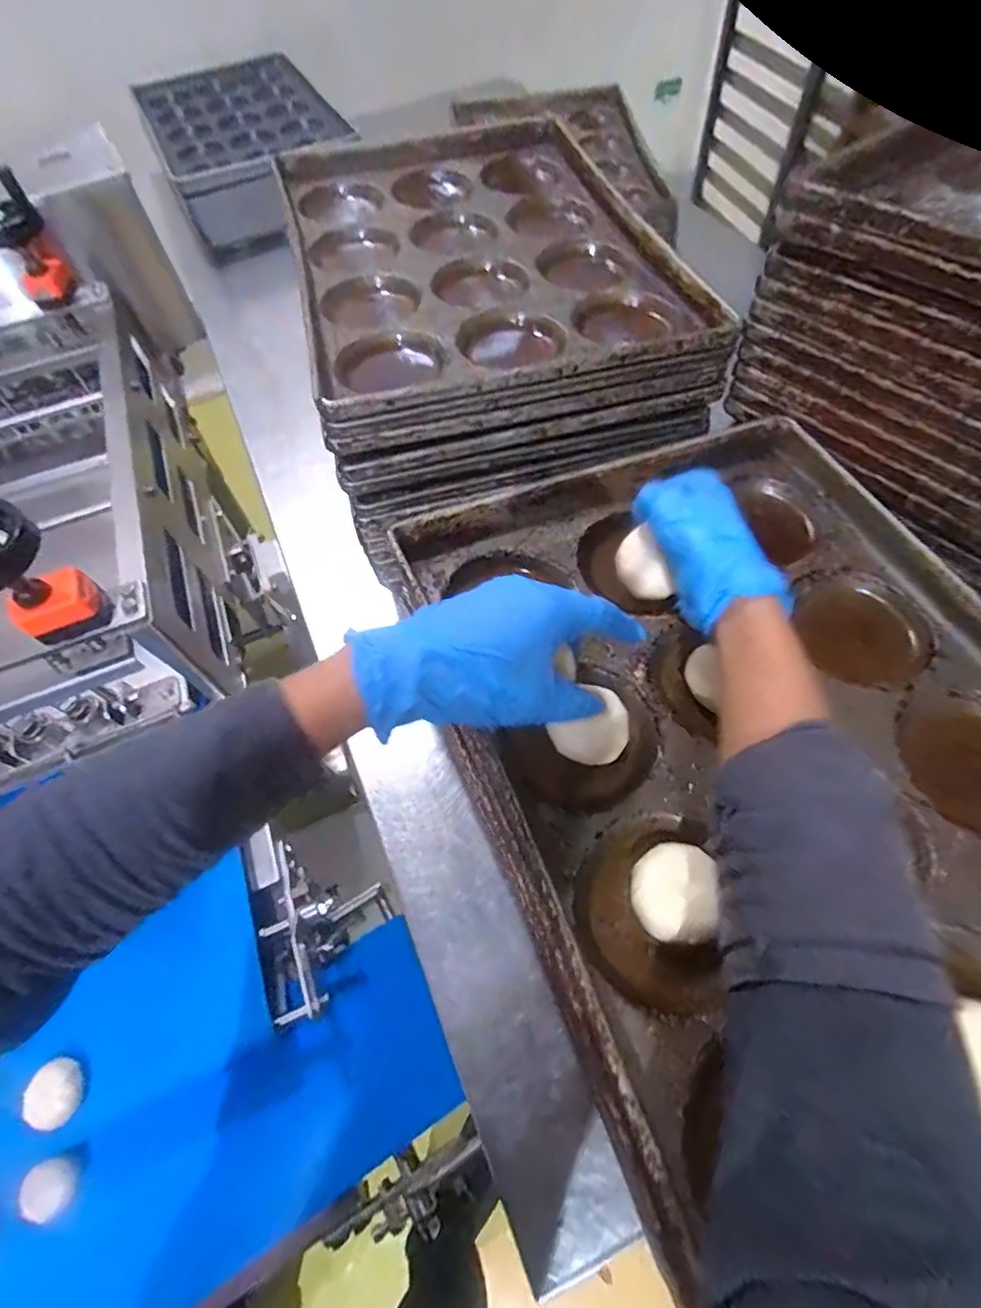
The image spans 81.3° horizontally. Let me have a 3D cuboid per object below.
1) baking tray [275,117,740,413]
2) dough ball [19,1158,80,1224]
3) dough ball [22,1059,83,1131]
[{"bbox_3d":[-0.017,-0.443,0.624,0.361,0.045,0.525,-15,60,-5],"label":"baking tray"},{"bbox_3d":[-0.452,0.548,0.583,0.040,0.030,0.048,-17,60,-6],"label":"dough ball"},{"bbox_3d":[-0.426,0.430,0.561,0.038,0.035,0.057,4,60,6],"label":"dough ball"}]

